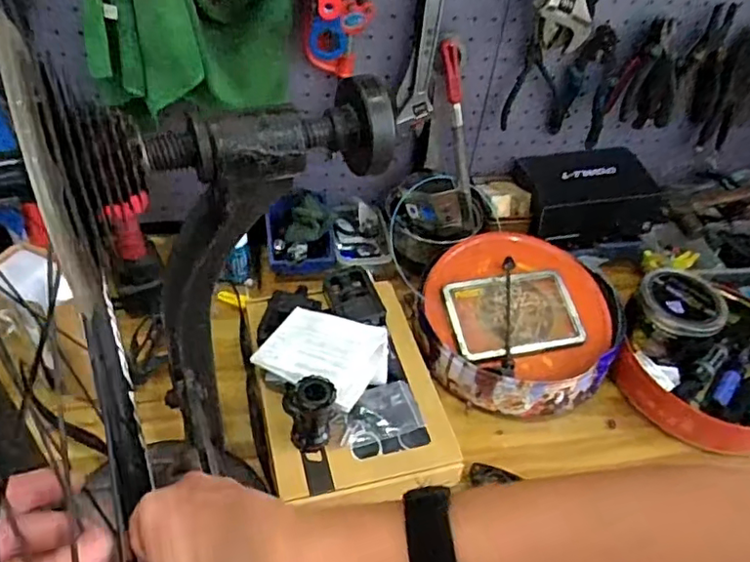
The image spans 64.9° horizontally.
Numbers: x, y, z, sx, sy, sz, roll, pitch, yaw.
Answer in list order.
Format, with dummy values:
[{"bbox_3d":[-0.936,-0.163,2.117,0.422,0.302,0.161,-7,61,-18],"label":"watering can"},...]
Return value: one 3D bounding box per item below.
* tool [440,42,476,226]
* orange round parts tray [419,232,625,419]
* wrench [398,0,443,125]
[{"bbox_3d":[0.129,-0.215,0.887,0.025,0.275,0.022,15,40,40],"label":"tool"},{"bbox_3d":[0.211,0.059,0.849,0.296,0.075,0.260,8,63,-5],"label":"orange round parts tray"},{"bbox_3d":[0.069,-0.319,0.825,0.042,0.207,0.014,12,44,5],"label":"wrench"}]

